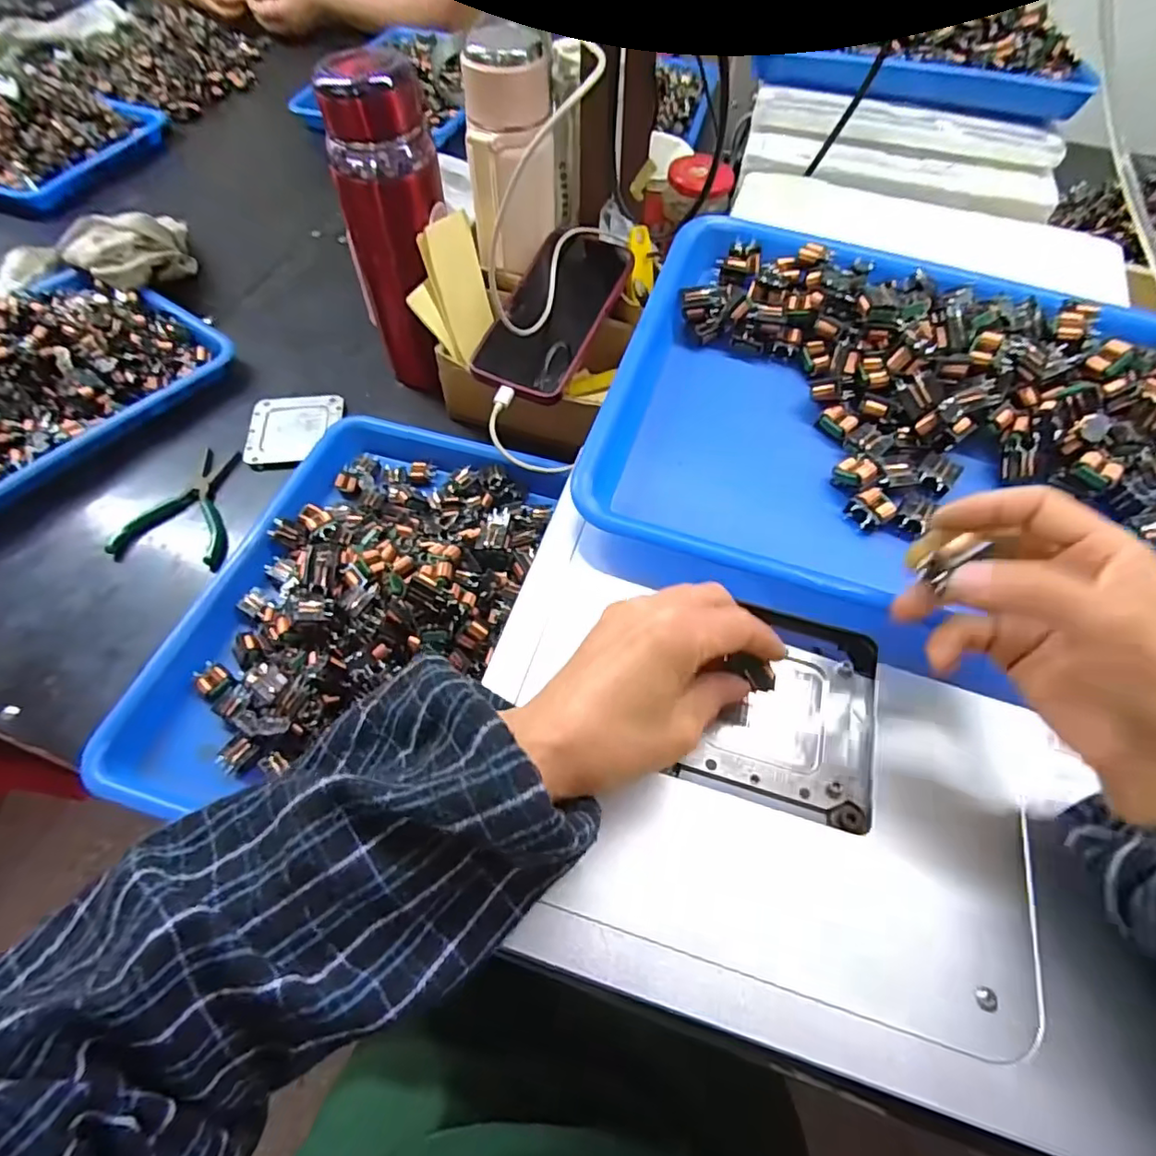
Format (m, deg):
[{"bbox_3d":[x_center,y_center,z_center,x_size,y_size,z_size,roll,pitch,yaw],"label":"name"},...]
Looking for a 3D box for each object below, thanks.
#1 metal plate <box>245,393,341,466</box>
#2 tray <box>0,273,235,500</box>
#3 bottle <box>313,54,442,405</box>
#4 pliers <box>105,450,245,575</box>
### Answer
[{"bbox_3d":[-0.257,-0.136,0.545,0.077,0.012,0.081,-1,62,-6],"label":"metal plate"},{"bbox_3d":[-0.513,-0.173,0.525,0.236,0.069,0.330,32,63,18],"label":"tray"},{"bbox_3d":[-0.143,-0.270,0.492,0.067,0.231,0.066,24,61,14],"label":"bottle"},{"bbox_3d":[-0.310,-0.060,0.489,0.092,0.012,0.113,9,58,5],"label":"pliers"}]

